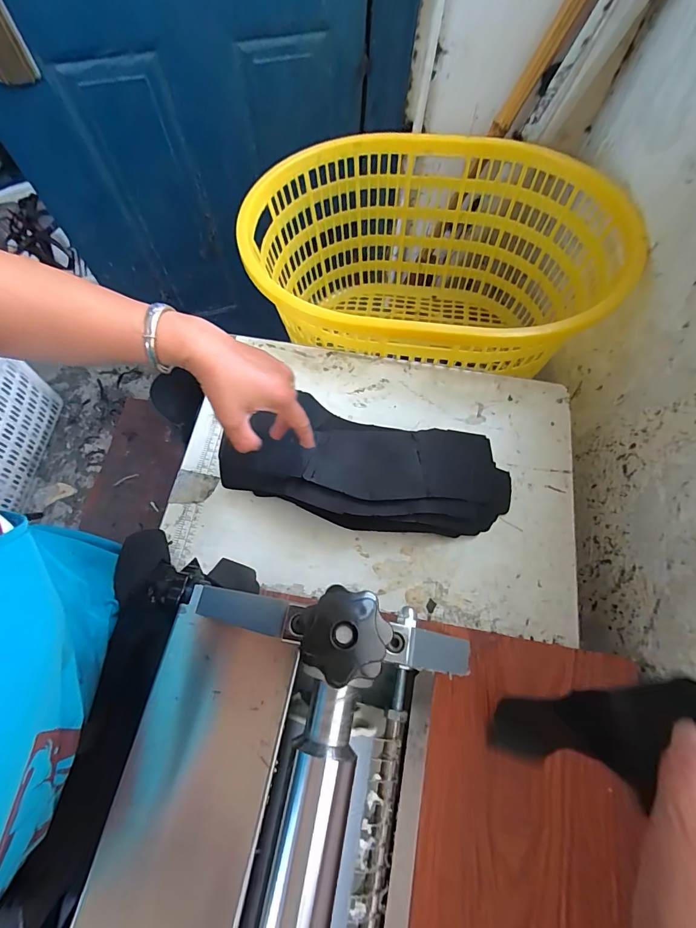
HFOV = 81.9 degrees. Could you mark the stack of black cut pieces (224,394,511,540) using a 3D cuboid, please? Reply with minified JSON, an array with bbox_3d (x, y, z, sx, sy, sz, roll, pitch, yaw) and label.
[{"bbox_3d":[0.021,0.007,0.527,0.400,0.066,0.172,7,67,1],"label":"stack of black cut pieces"}]

